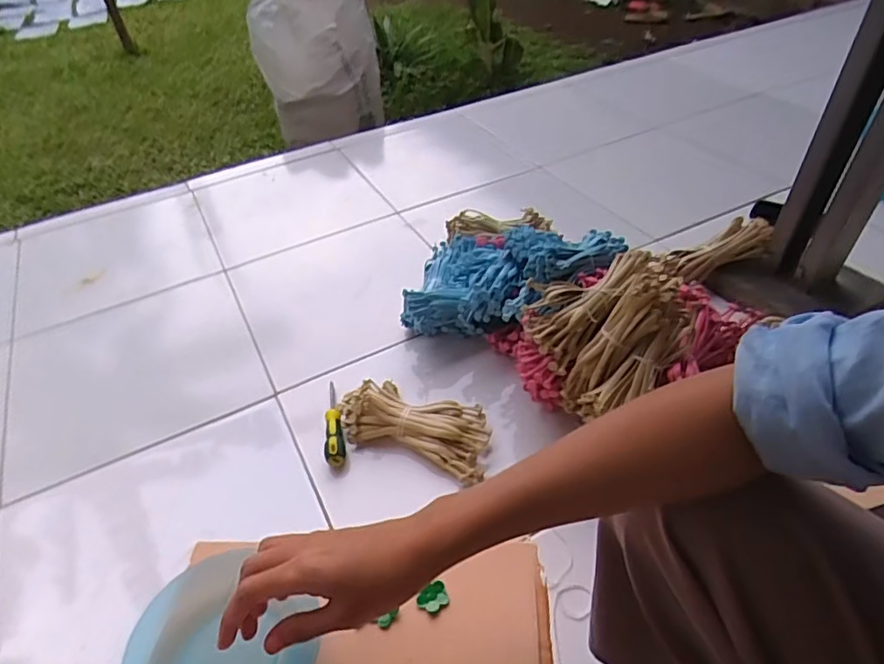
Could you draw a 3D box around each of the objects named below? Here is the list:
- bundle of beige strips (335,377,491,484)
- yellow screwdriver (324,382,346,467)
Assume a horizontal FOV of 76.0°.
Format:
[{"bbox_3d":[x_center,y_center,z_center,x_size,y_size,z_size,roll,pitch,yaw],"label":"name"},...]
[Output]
[{"bbox_3d":[-0.040,0.132,0.831,0.224,0.058,0.112,14,47,19],"label":"bundle of beige strips"},{"bbox_3d":[-0.161,0.136,0.847,0.028,0.029,0.151,-9,44,-4],"label":"yellow screwdriver"}]

